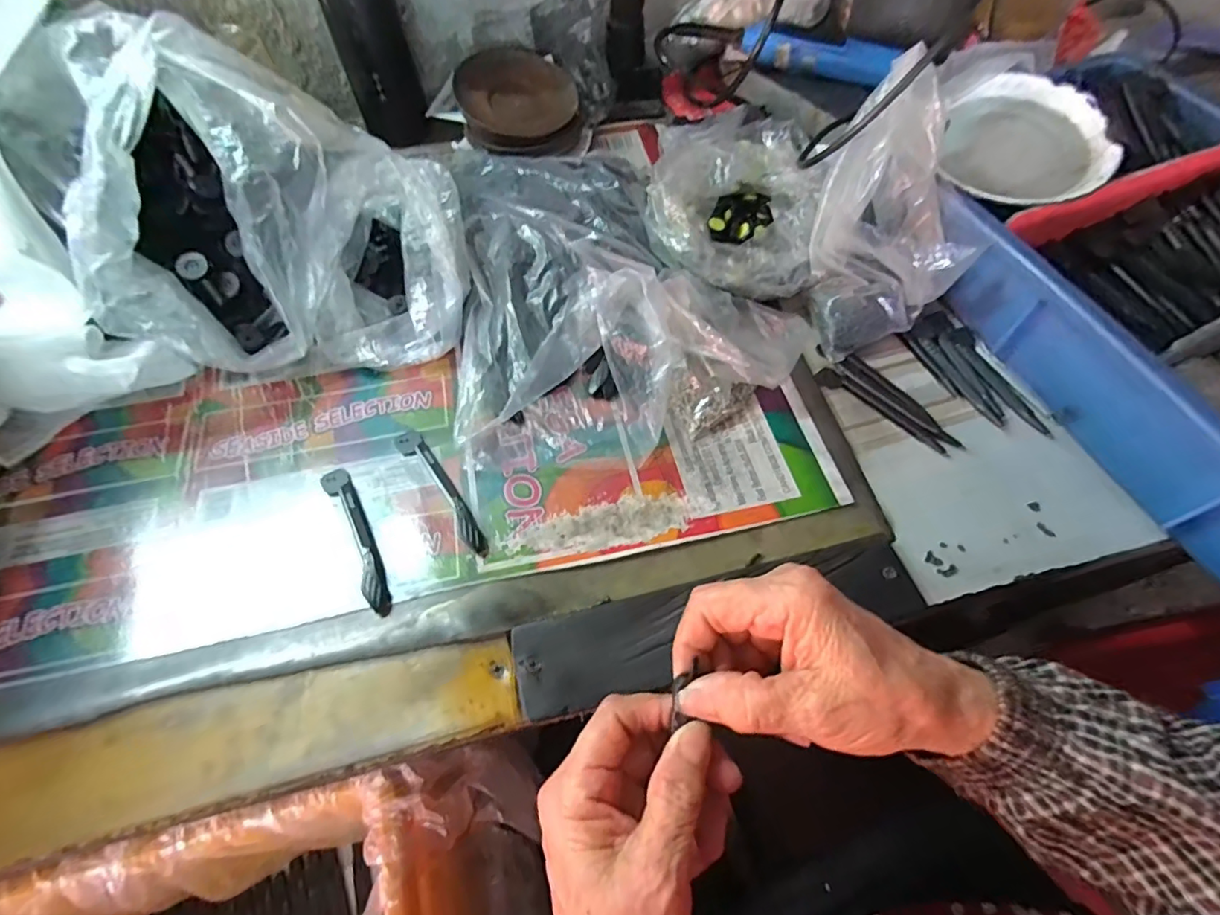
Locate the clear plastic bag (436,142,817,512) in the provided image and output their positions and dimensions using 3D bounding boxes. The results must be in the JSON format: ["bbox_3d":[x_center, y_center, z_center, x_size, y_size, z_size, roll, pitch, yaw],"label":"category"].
[{"bbox_3d":[-0.017,-0.139,0.414,0.241,0.059,0.299,-16,60,-10],"label":"clear plastic bag"}]

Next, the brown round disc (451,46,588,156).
[{"bbox_3d":[-0.090,-0.355,0.544,0.121,0.045,0.129,-9,59,-5],"label":"brown round disc"}]

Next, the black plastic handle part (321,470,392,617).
[{"bbox_3d":[-0.154,0.046,0.331,0.016,0.011,0.109,-29,62,-16],"label":"black plastic handle part"}]

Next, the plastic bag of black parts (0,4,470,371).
[{"bbox_3d":[-0.236,-0.166,0.368,0.247,0.168,0.173,-13,59,-8],"label":"plastic bag of black parts"}]

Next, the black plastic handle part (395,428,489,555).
[{"bbox_3d":[-0.109,0.020,0.348,0.017,0.007,0.110,-31,63,-18],"label":"black plastic handle part"}]

